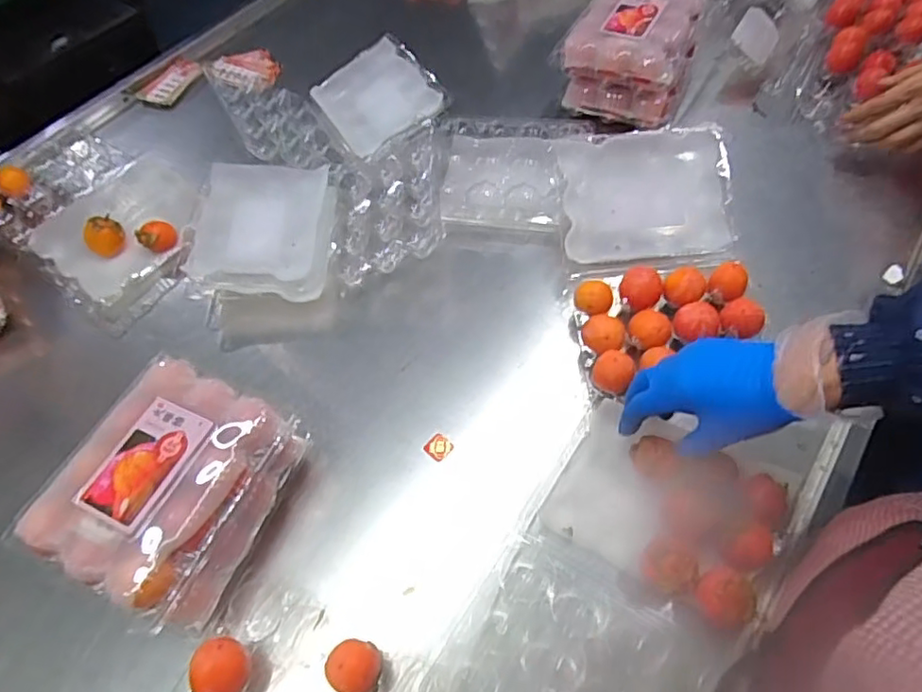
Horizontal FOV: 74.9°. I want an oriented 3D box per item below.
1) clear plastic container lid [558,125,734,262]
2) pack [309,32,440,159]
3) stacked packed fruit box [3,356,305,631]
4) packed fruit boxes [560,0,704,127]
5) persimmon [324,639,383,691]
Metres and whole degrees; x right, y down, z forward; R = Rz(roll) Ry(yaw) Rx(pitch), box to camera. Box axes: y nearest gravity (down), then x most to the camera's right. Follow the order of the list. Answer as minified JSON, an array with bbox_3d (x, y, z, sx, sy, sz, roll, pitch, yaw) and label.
[{"bbox_3d":[0.218,-0.172,0.684,0.207,0.019,0.140,-5,91,-8],"label":"clear plastic container lid"},{"bbox_3d":[-0.120,-0.352,0.850,0.140,0.030,0.176,-34,67,-1],"label":"pack"},{"bbox_3d":[-0.244,0.125,0.523,0.152,0.113,0.182,20,60,17],"label":"stacked packed fruit box"},{"bbox_3d":[0.231,-0.400,0.816,0.155,0.104,0.173,20,60,16],"label":"packed fruit boxes"},{"bbox_3d":[-0.080,0.248,0.463,0.039,0.046,0.037,3,57,6],"label":"persimmon"}]

